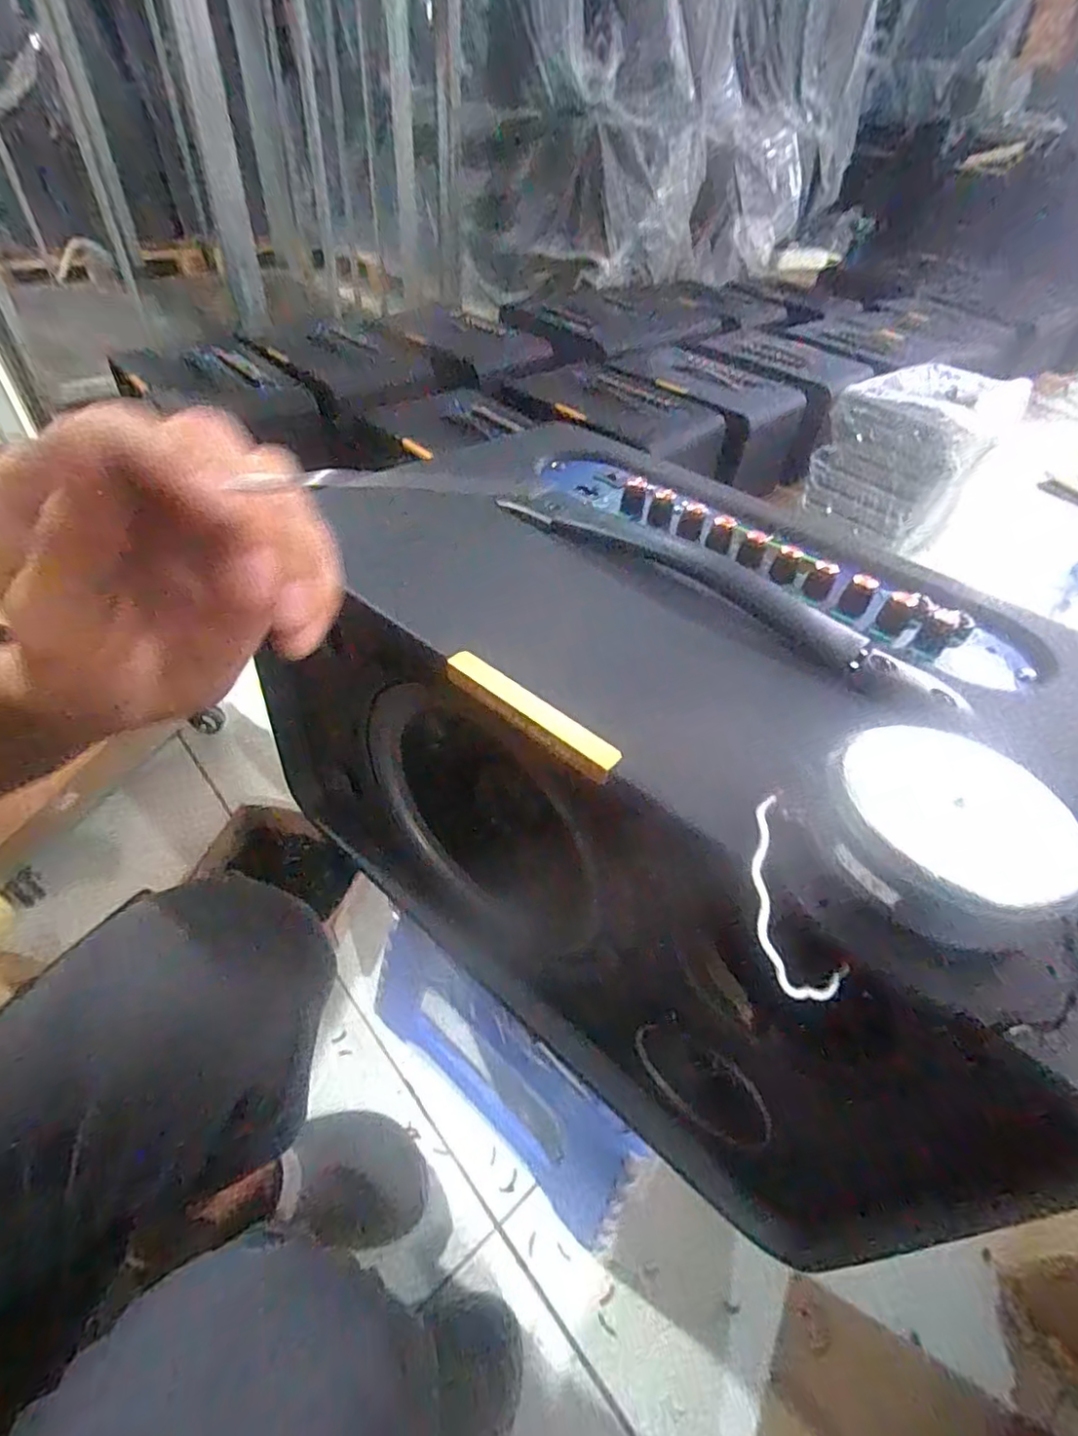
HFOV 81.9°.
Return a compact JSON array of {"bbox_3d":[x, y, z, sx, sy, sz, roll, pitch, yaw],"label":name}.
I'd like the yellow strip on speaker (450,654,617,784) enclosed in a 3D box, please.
[{"bbox_3d":[-0.004,-0.003,0.237,0.080,0.012,0.011,34,52,24],"label":"yellow strip on speaker"}]

